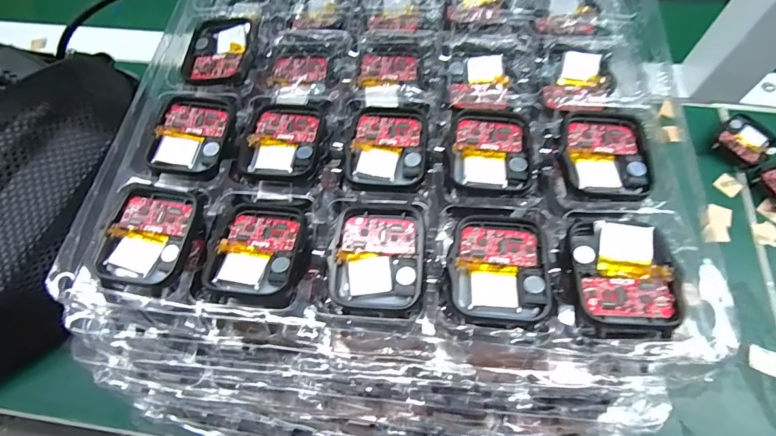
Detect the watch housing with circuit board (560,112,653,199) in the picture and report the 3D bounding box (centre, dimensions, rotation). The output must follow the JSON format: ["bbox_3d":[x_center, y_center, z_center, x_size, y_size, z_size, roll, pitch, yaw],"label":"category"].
[{"bbox_3d":[0.097,-0.029,0.181,0.036,0.006,0.043,7,65,6],"label":"watch housing with circuit board"}]

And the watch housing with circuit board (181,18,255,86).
[{"bbox_3d":[-0.092,-0.094,0.223,0.039,0.009,0.047,9,66,7],"label":"watch housing with circuit board"}]

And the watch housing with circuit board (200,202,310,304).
[{"bbox_3d":[-0.055,0.013,0.174,0.040,0.010,0.048,2,65,3],"label":"watch housing with circuit board"}]

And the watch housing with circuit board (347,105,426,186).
[{"bbox_3d":[0.000,-0.035,0.193,0.035,0.006,0.041,6,65,5],"label":"watch housing with circuit board"}]

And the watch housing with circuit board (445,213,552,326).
[{"bbox_3d":[0.044,0.019,0.162,0.037,0.008,0.042,4,65,5],"label":"watch housing with circuit board"}]

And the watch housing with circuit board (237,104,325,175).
[{"bbox_3d":[-0.051,-0.039,0.199,0.036,0.005,0.039,6,65,6],"label":"watch housing with circuit board"}]

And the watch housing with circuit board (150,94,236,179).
[{"bbox_3d":[-0.096,-0.041,0.200,0.036,0.006,0.044,4,65,5],"label":"watch housing with circuit board"}]

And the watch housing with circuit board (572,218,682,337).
[{"bbox_3d":[0.089,0.022,0.154,0.036,0.005,0.045,2,65,4],"label":"watch housing with circuit board"}]

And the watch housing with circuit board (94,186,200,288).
[{"bbox_3d":[-0.102,0.007,0.174,0.037,0.007,0.044,7,65,6],"label":"watch housing with circuit board"}]

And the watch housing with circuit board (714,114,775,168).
[{"bbox_3d":[0.279,-0.060,0.317,0.047,0.011,0.035,-41,69,-15],"label":"watch housing with circuit board"}]

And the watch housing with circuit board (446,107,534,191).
[{"bbox_3d":[0.047,-0.032,0.188,0.036,0.006,0.042,5,65,5],"label":"watch housing with circuit board"}]

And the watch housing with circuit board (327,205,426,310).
[{"bbox_3d":[-0.005,0.016,0.166,0.037,0.010,0.042,5,65,5],"label":"watch housing with circuit board"}]

